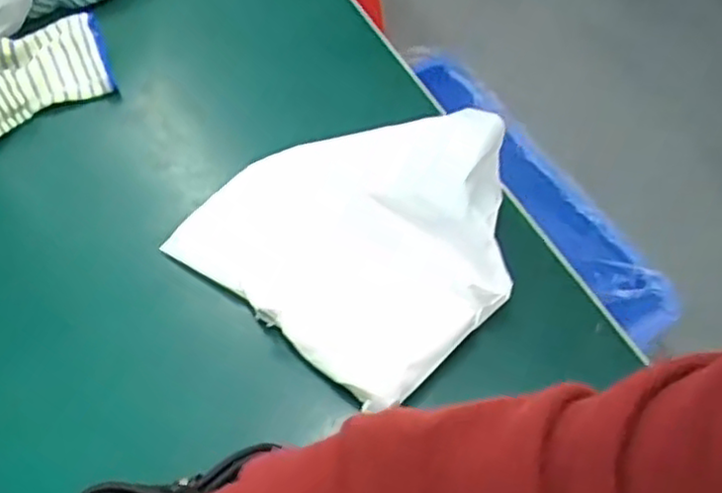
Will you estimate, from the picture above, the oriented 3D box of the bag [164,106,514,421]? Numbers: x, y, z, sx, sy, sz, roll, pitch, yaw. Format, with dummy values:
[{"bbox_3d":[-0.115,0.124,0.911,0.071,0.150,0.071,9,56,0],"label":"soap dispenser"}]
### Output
[{"bbox_3d":[0.000,-0.021,0.418,0.178,0.062,0.163,34,64,22],"label":"bag"}]

